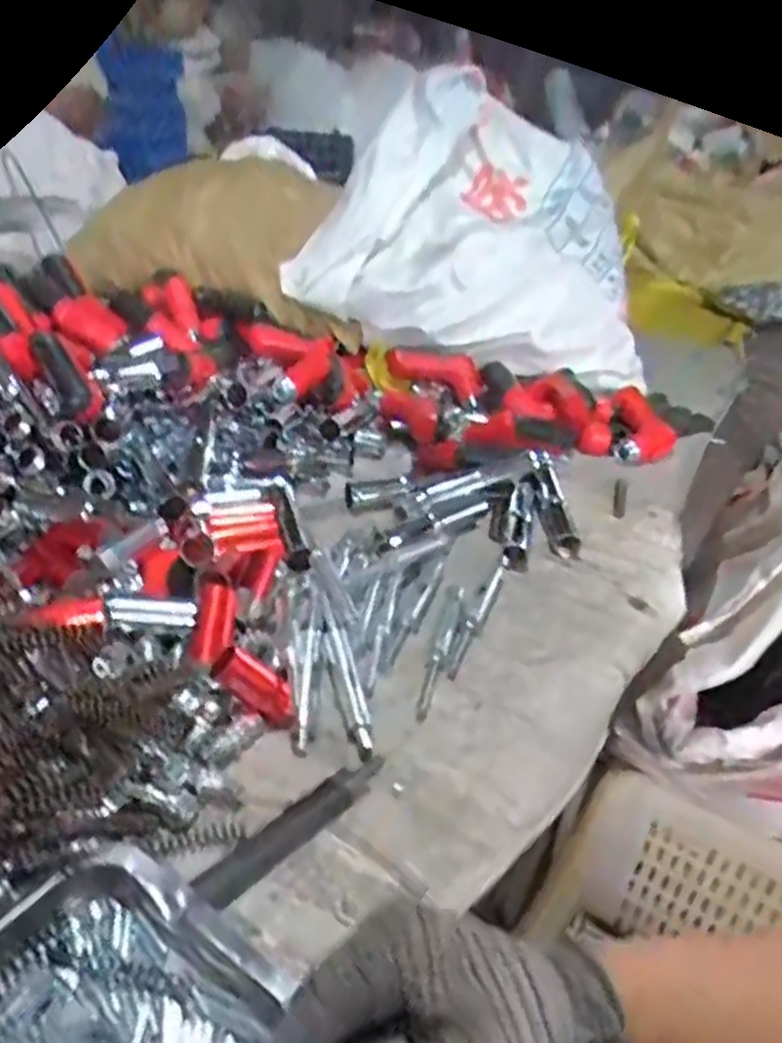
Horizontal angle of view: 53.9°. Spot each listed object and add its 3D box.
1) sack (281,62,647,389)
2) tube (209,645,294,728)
[{"bbox_3d":[0.151,-0.416,1.109,0.440,0.330,0.394,18,36,22],"label":"sack"},{"bbox_3d":[-0.096,0.115,0.549,0.067,0.022,0.028,43,32,-13],"label":"tube"}]

